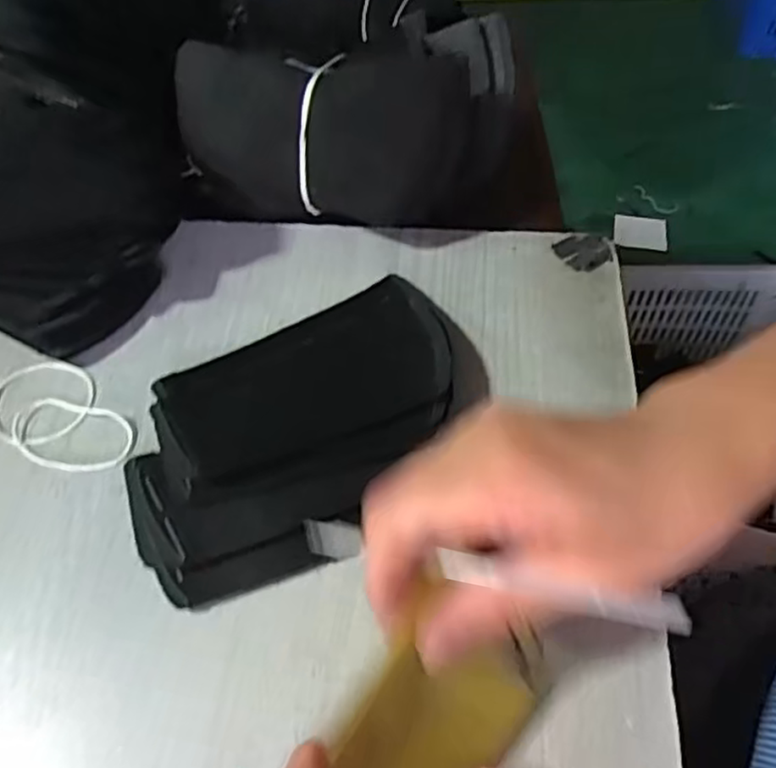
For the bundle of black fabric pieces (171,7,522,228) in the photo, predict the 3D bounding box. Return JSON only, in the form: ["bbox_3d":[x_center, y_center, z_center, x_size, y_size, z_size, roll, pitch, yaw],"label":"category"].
[{"bbox_3d":[-0.023,-0.150,0.397,0.181,0.088,0.091,6,56,8],"label":"bundle of black fabric pieces"}]

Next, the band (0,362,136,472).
[{"bbox_3d":[-0.165,0.019,0.339,0.049,0.006,0.082,-40,62,-21],"label":"band"}]

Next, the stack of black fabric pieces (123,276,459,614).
[{"bbox_3d":[-0.042,0.016,0.324,0.171,0.017,0.119,-28,58,-14],"label":"stack of black fabric pieces"}]

